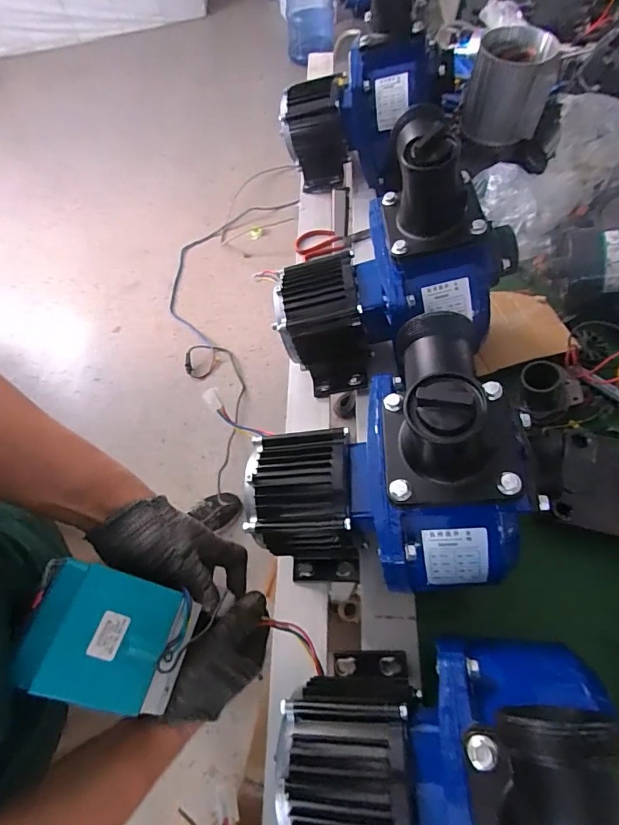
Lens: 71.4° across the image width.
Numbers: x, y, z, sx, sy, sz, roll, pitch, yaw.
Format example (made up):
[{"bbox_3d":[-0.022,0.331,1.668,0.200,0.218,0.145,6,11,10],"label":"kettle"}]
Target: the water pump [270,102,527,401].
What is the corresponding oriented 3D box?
[{"bbox_3d":[0.092,-0.169,0.526,0.271,0.304,0.162,-4,64,1],"label":"water pump"}]

